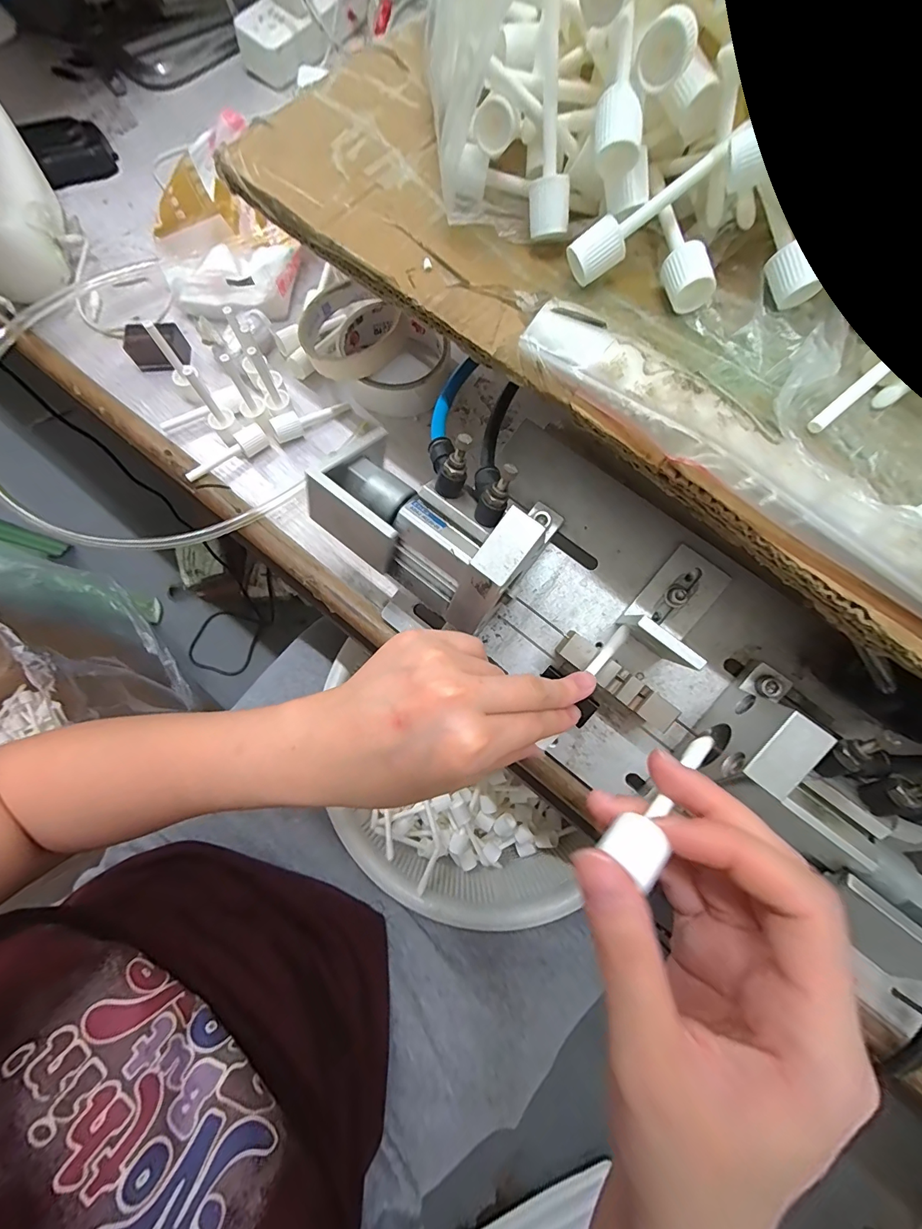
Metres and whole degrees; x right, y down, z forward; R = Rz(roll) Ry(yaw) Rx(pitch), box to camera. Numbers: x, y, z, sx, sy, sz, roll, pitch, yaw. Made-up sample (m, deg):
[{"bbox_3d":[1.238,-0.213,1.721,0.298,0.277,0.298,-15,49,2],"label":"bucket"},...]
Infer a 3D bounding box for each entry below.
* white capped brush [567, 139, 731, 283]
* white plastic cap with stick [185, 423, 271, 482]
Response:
[{"bbox_3d":[0.082,-0.179,0.195,0.073,0.014,0.014,-33,78,11],"label":"white capped brush"},{"bbox_3d":[-0.178,-0.121,0.331,0.064,0.017,0.013,-35,79,-9],"label":"white plastic cap with stick"}]

